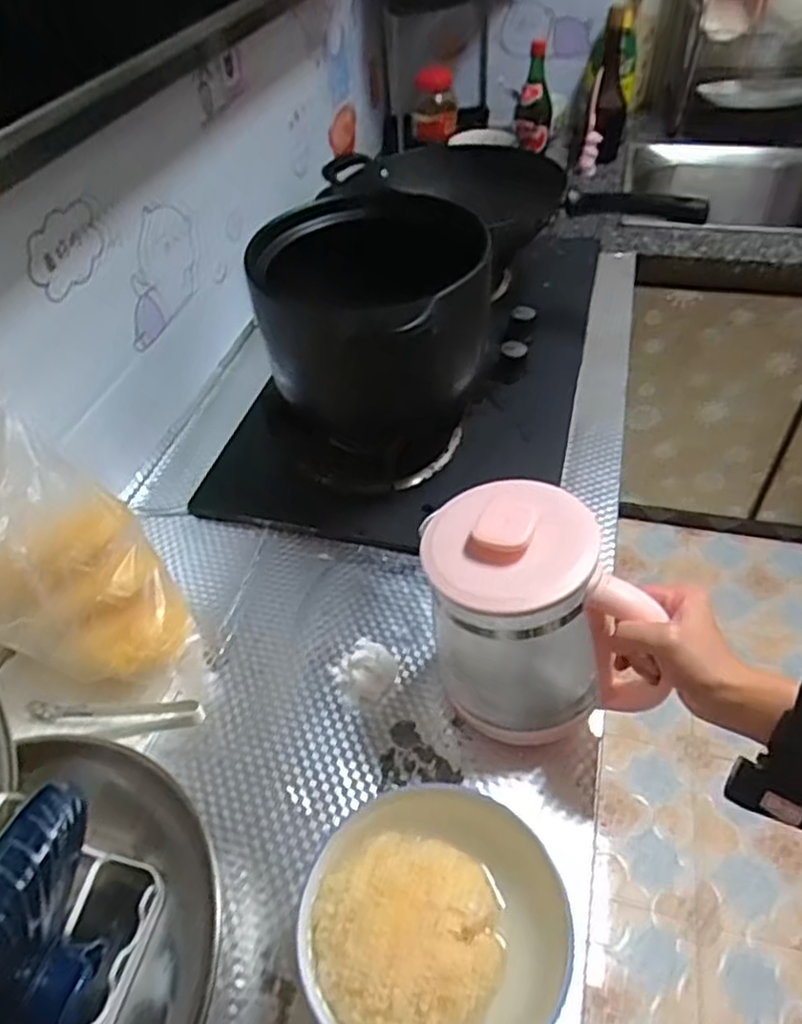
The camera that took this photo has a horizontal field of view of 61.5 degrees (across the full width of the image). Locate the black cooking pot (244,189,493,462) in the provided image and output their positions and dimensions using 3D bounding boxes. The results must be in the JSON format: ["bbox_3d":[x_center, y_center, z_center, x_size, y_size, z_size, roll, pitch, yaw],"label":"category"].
[{"bbox_3d":[-0.025,-0.204,0.758,0.219,0.214,0.243,10,49,14],"label":"black cooking pot"}]

